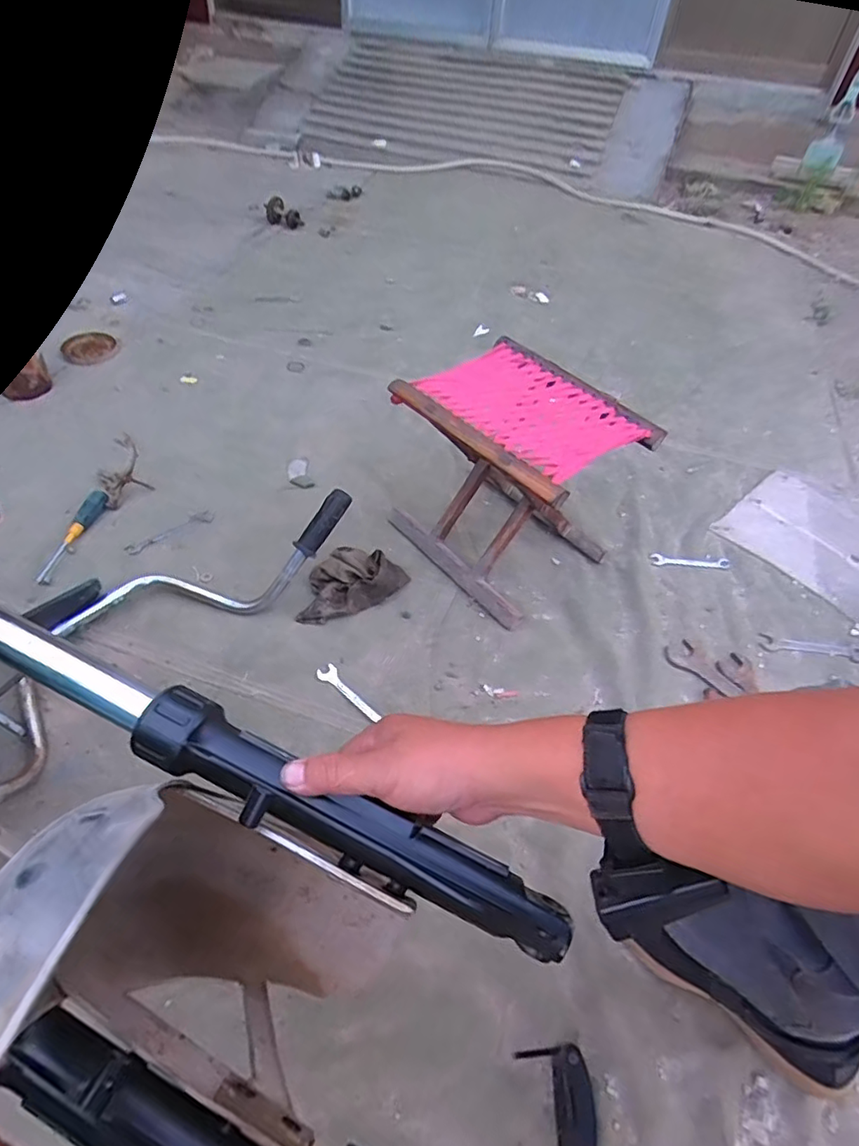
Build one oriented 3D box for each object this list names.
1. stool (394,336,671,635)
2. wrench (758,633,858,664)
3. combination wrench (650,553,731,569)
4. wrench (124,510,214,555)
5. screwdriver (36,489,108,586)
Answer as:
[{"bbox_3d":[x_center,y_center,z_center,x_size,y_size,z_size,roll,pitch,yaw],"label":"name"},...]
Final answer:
[{"bbox_3d":[0.126,-0.153,0.920,0.235,0.302,0.320,-32,58,-28],"label":"stool"},{"bbox_3d":[0.635,0.125,0.925,0.166,0.011,0.035,10,50,3],"label":"wrench"},{"bbox_3d":[0.489,-0.022,1.040,0.147,0.004,0.028,5,49,-1],"label":"combination wrench"},{"bbox_3d":[-0.469,-0.074,1.010,0.034,0.013,0.157,36,56,23],"label":"wrench"},{"bbox_3d":[-0.625,-0.068,0.967,0.029,0.026,0.201,11,50,3],"label":"screwdriver"}]

